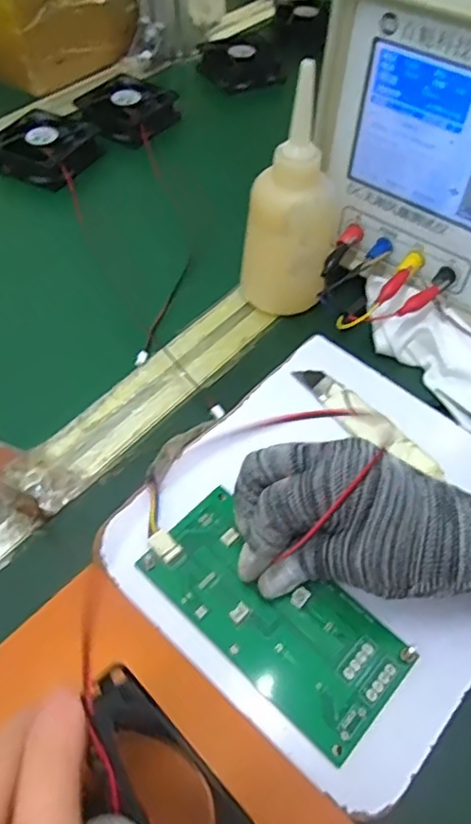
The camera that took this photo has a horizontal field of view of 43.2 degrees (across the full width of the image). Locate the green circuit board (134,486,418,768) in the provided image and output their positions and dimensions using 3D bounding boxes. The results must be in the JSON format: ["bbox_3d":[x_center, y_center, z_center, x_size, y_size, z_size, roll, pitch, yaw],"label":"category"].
[{"bbox_3d":[0.017,0.099,0.299,0.134,0.007,0.064,35,63,20],"label":"green circuit board"}]

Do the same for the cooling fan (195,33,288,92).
[{"bbox_3d":[0.004,-0.401,0.676,0.090,0.028,0.078,-11,57,-10],"label":"cooling fan"}]

